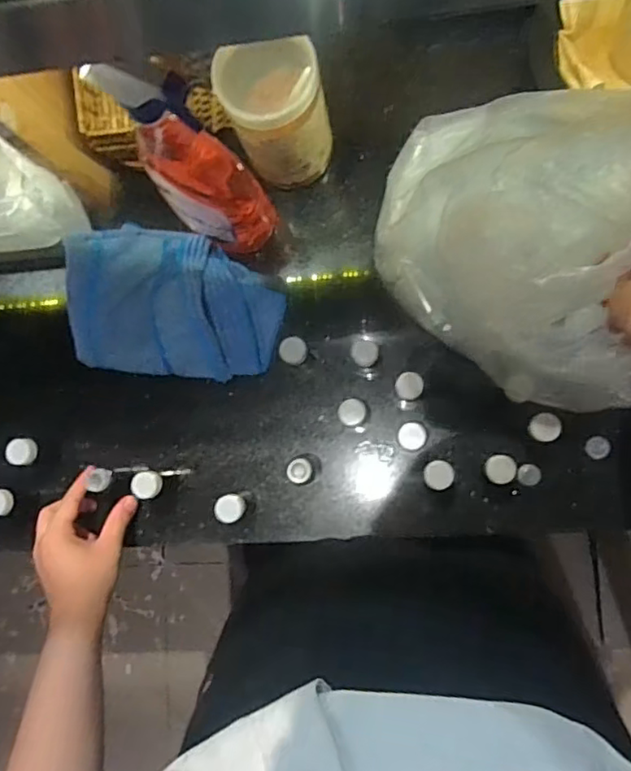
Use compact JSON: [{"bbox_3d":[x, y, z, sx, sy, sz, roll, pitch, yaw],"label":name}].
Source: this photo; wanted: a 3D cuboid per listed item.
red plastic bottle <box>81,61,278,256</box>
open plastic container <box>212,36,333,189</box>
[{"bbox_3d":[-0.108,-0.185,0.512,0.095,0.254,0.060,27,89,8],"label":"red plastic bottle"},{"bbox_3d":[-0.034,-0.258,0.574,0.087,0.133,0.088,-1,86,7],"label":"open plastic container"}]

